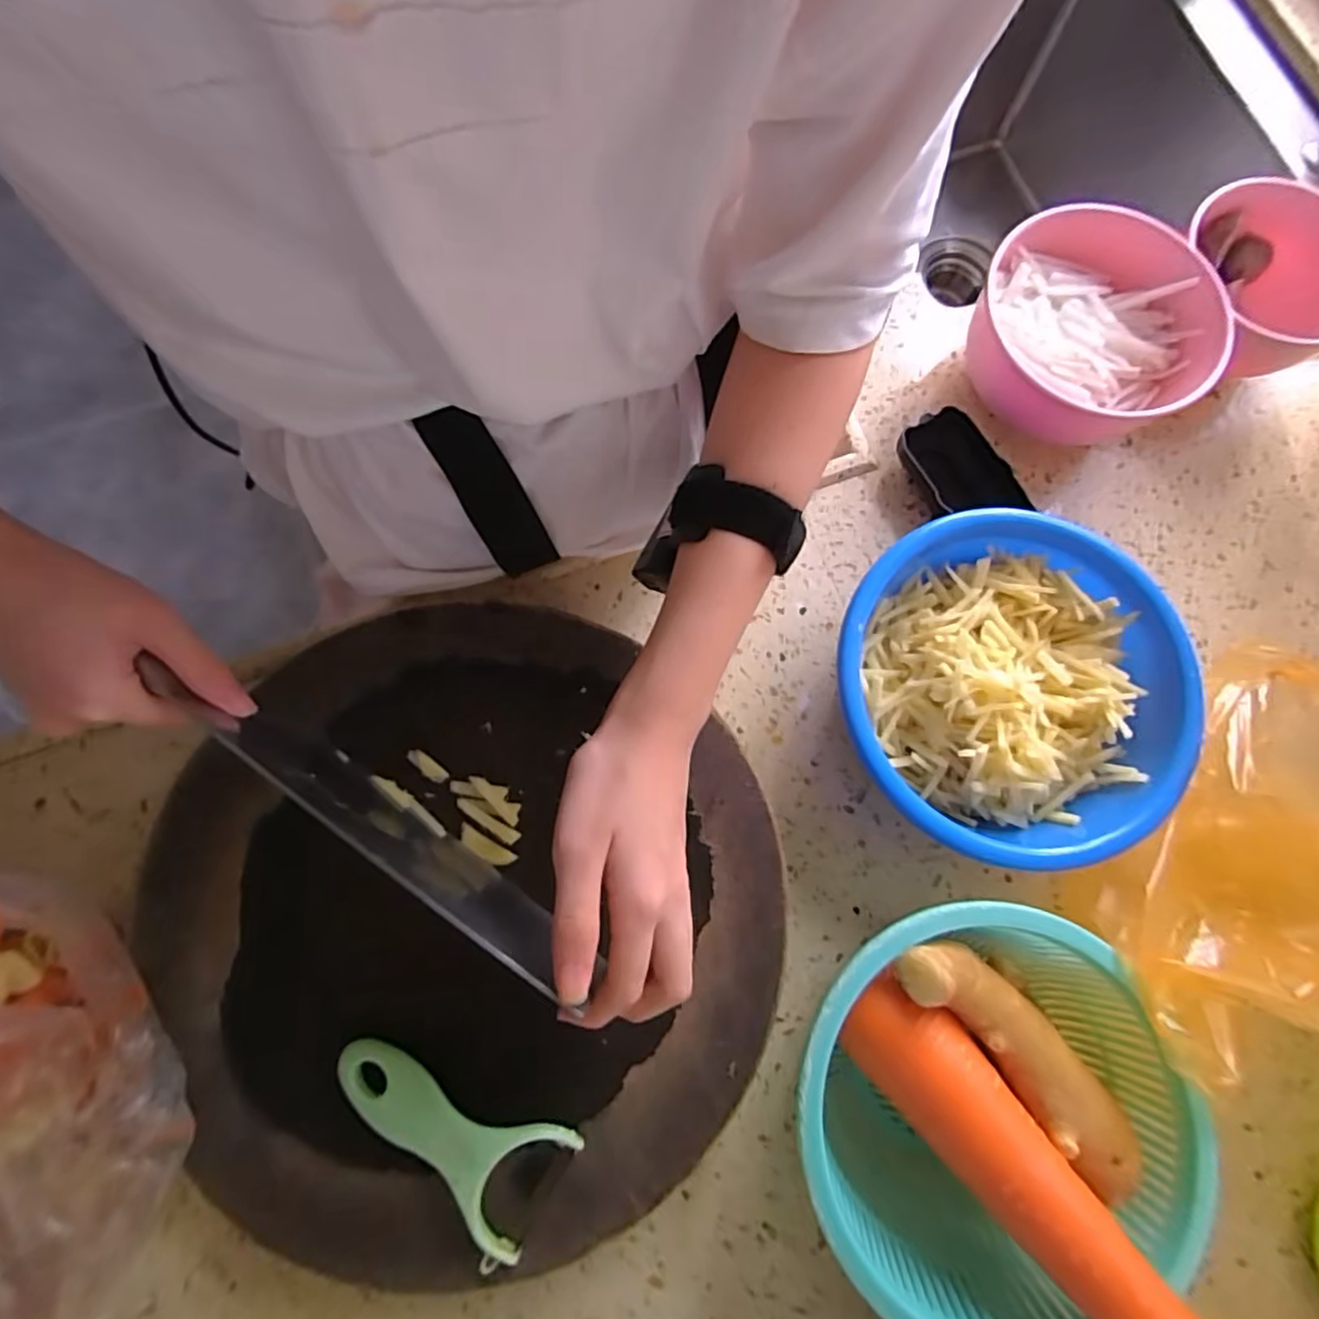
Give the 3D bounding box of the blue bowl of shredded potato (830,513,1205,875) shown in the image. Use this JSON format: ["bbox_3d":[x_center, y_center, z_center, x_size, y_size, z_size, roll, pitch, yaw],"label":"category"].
[{"bbox_3d":[0.197,0.017,0.384,0.190,0.073,0.191,0,78,-2],"label":"blue bowl of shredded potato"}]

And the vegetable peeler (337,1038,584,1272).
[{"bbox_3d":[-0.105,0.229,0.308,0.121,0.021,0.061,31,79,5],"label":"vegetable peeler"}]

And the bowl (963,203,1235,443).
[{"bbox_3d":[0.285,-0.217,0.439,0.151,0.076,0.149,0,78,-2],"label":"bowl"}]

